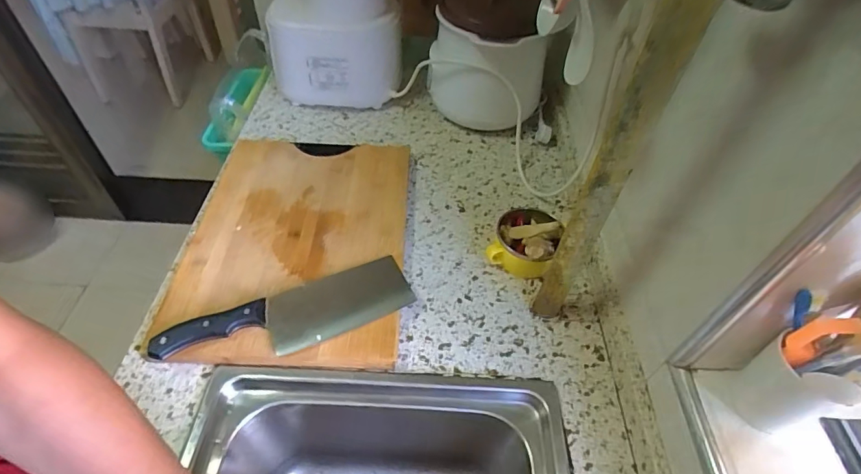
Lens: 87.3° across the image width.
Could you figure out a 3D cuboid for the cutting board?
[{"bbox_3d":[-0.186,-0.007,0.635,0.292,0.029,0.383,1,50,0],"label":"cutting board"}]

